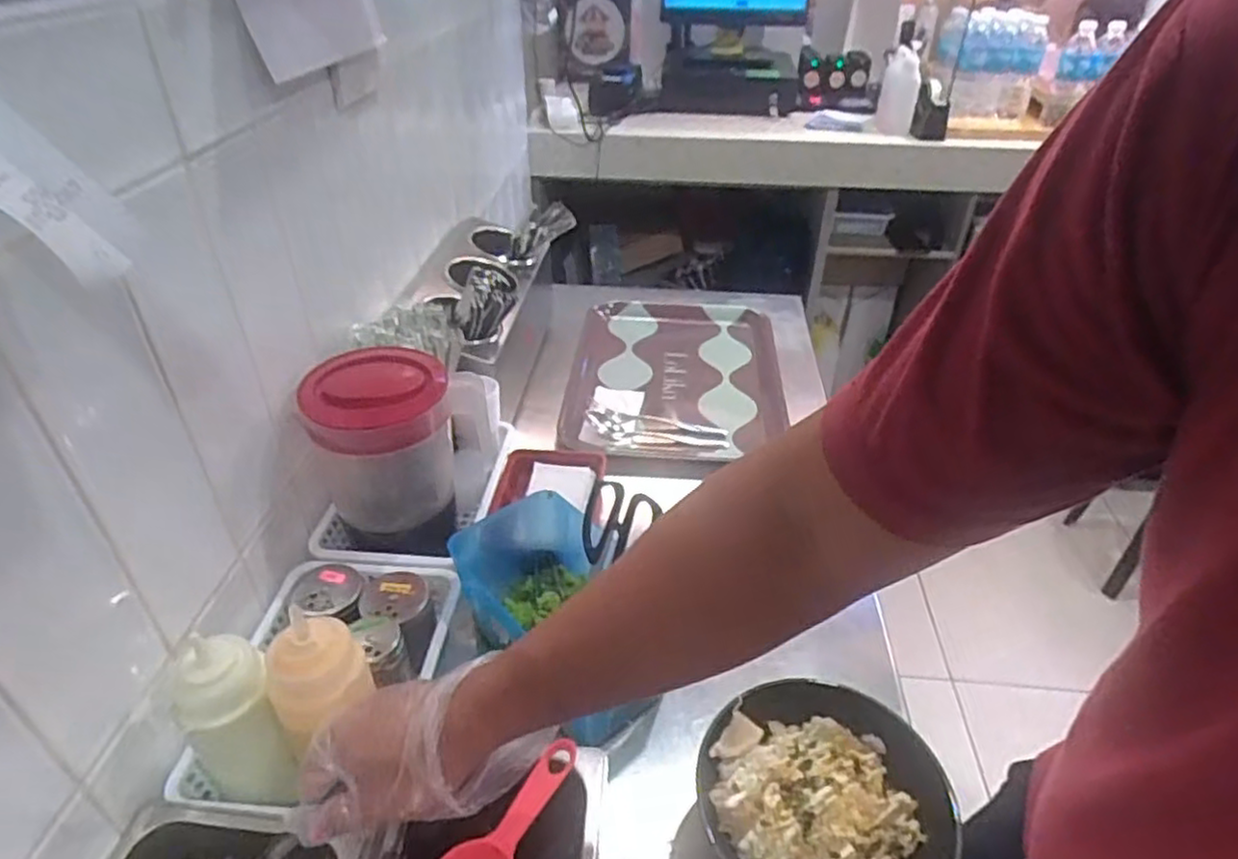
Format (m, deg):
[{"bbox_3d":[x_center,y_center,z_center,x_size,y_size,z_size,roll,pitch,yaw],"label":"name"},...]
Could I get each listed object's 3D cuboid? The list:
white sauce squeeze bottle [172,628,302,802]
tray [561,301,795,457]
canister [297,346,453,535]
[{"bbox_3d":[-0.274,0.210,0.528,0.070,0.135,0.069,-9,37,-13],"label":"white sauce squeeze bottle"},{"bbox_3d":[0.086,-0.090,1.105,0.316,0.043,0.438,2,36,2],"label":"tray"},{"bbox_3d":[-0.232,0.020,0.722,0.124,0.159,0.124,-9,37,-12],"label":"canister"}]

